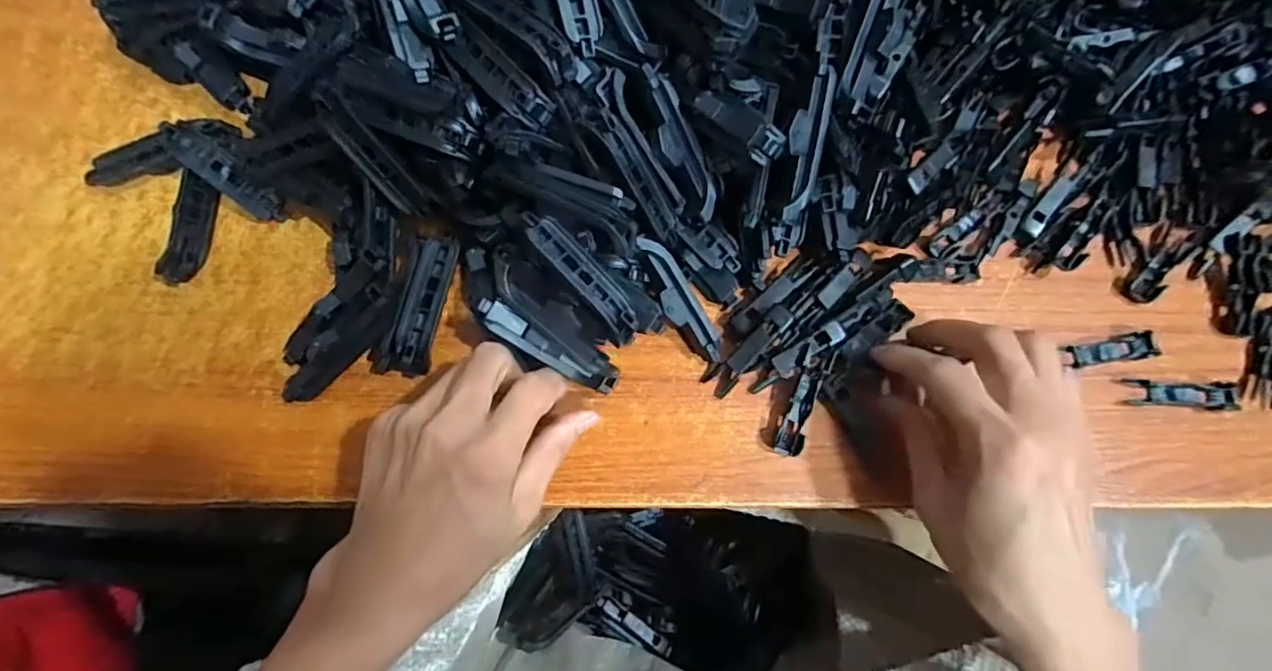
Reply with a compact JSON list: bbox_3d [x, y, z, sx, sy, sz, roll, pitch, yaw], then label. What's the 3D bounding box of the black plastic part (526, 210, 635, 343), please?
[{"bbox_3d":[-0.024,-0.028,0.262,0.017,0.010,0.071,-41,95,-8],"label":"black plastic part"}]

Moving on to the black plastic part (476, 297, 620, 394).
[{"bbox_3d":[-0.043,0.007,0.272,0.073,0.020,0.017,30,80,-9],"label":"black plastic part"}]

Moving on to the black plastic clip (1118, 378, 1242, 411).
[{"bbox_3d":[0.279,0.030,0.288,0.057,0.006,0.014,2,75,0],"label":"black plastic clip"}]

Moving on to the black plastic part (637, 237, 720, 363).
[{"bbox_3d":[0.022,-0.017,0.280,0.017,0.013,0.069,-30,99,-6],"label":"black plastic part"}]

